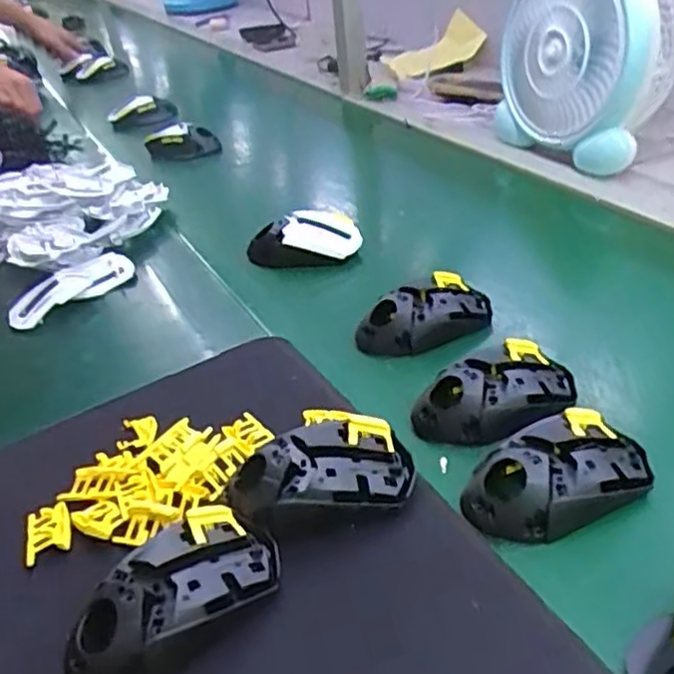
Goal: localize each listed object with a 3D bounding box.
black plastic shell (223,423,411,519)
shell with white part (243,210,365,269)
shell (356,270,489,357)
[{"bbox_3d":[-0.010,0.079,0.427,0.109,0.028,0.055,-6,34,1],"label":"black plastic shell"},{"bbox_3d":[-0.036,-0.104,0.732,0.115,0.043,0.046,-7,34,0],"label":"shell with white part"},{"bbox_3d":[0.075,-0.017,0.593,0.117,0.041,0.066,-22,37,-21],"label":"shell"}]

